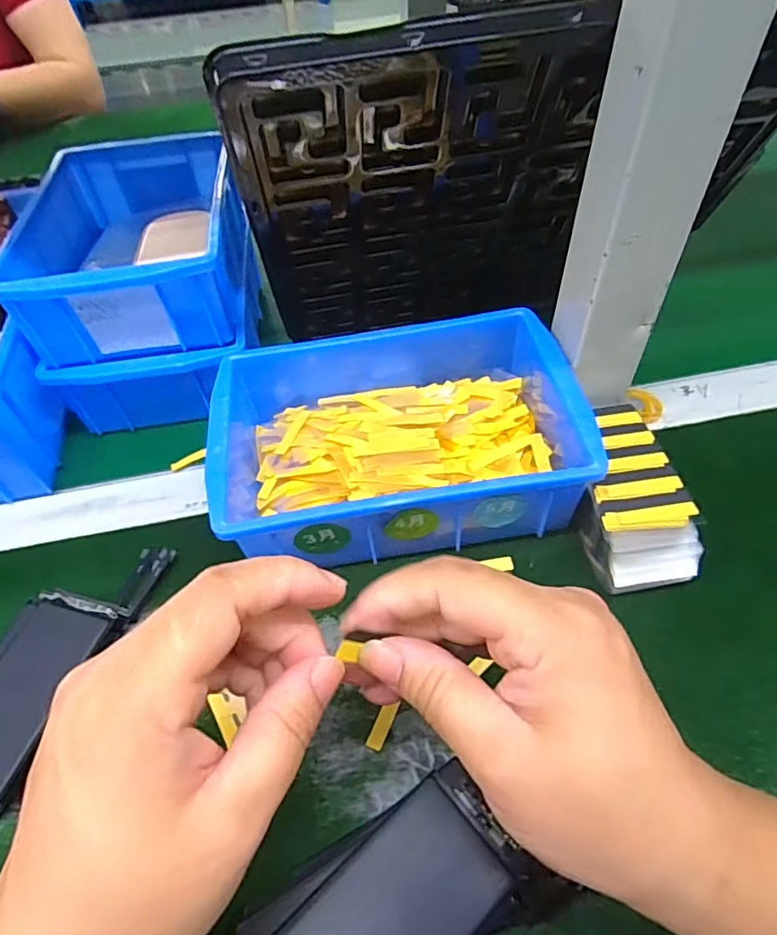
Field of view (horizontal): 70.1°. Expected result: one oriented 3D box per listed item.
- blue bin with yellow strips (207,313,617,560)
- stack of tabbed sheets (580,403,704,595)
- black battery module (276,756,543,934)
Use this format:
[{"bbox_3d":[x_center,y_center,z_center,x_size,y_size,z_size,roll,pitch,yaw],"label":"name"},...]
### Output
[{"bbox_3d":[0.003,-0.017,0.330,0.193,0.068,0.135,-8,50,-2],"label":"blue bin with yellow strips"},{"bbox_3d":[0.127,0.016,0.309,0.051,0.041,0.102,-7,50,-1],"label":"stack of tabbed sheets"},{"bbox_3d":[0.002,0.147,0.183,0.089,0.005,0.043,-34,57,-23],"label":"black battery module"}]

